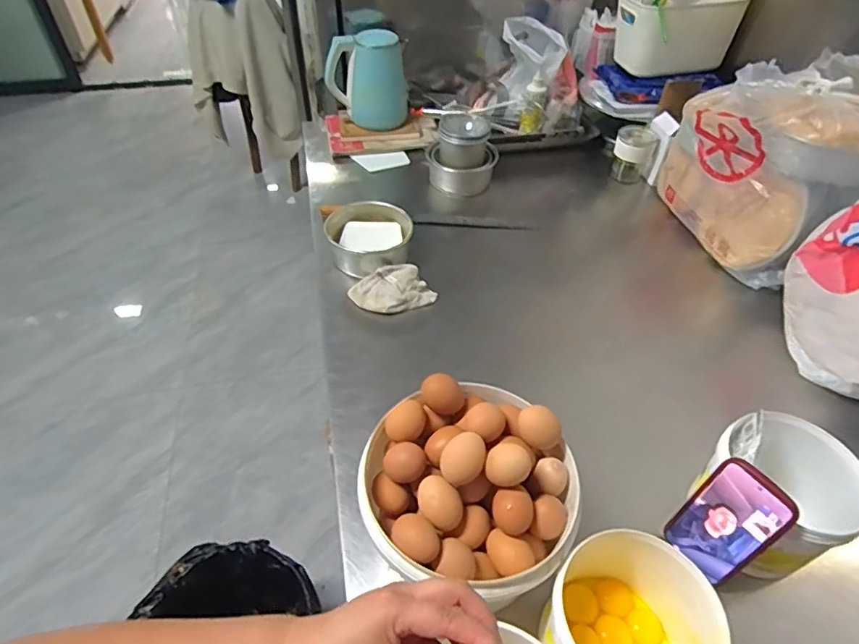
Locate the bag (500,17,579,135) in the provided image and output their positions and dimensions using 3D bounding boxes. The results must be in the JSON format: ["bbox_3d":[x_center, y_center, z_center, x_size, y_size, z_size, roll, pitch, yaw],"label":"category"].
[{"bbox_3d":[0.271,-0.599,1.293,0.181,0.195,0.169,3,47,1],"label":"bag"}]

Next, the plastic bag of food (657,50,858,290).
[{"bbox_3d":[0.613,-0.301,0.979,0.179,0.317,0.349,-21,51,-20],"label":"plastic bag of food"}]

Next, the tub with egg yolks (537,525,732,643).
[{"bbox_3d":[0.197,0.315,0.542,0.160,0.135,0.142,-19,50,-18],"label":"tub with egg yolks"}]

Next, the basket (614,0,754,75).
[{"bbox_3d":[0.543,-0.659,1.178,0.216,0.154,0.177,-15,49,-16],"label":"basket"}]

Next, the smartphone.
[{"bbox_3d":[0.330,0.225,0.590,0.009,0.152,0.082,-13,46,-34],"label":"smartphone"}]

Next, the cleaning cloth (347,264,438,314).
[{"bbox_3d":[-0.066,-0.057,0.943,0.138,0.038,0.088,-19,50,-19],"label":"cleaning cloth"}]

